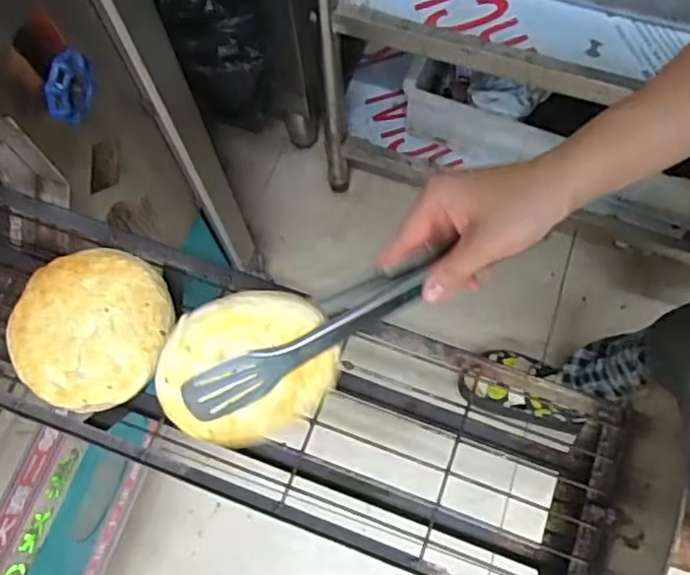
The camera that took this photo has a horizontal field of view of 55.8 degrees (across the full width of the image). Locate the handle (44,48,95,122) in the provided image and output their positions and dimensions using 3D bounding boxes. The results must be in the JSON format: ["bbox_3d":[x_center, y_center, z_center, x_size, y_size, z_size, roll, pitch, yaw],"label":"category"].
[{"bbox_3d":[-0.221,-0.160,0.524,0.010,0.052,0.051,20,72,10],"label":"handle"}]

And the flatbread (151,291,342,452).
[{"bbox_3d":[-0.061,0.055,0.425,0.112,0.111,0.015,-31,35,-8],"label":"flatbread"}]

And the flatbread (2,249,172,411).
[{"bbox_3d":[-0.188,0.027,0.479,0.110,0.014,0.118,11,70,7],"label":"flatbread"}]

